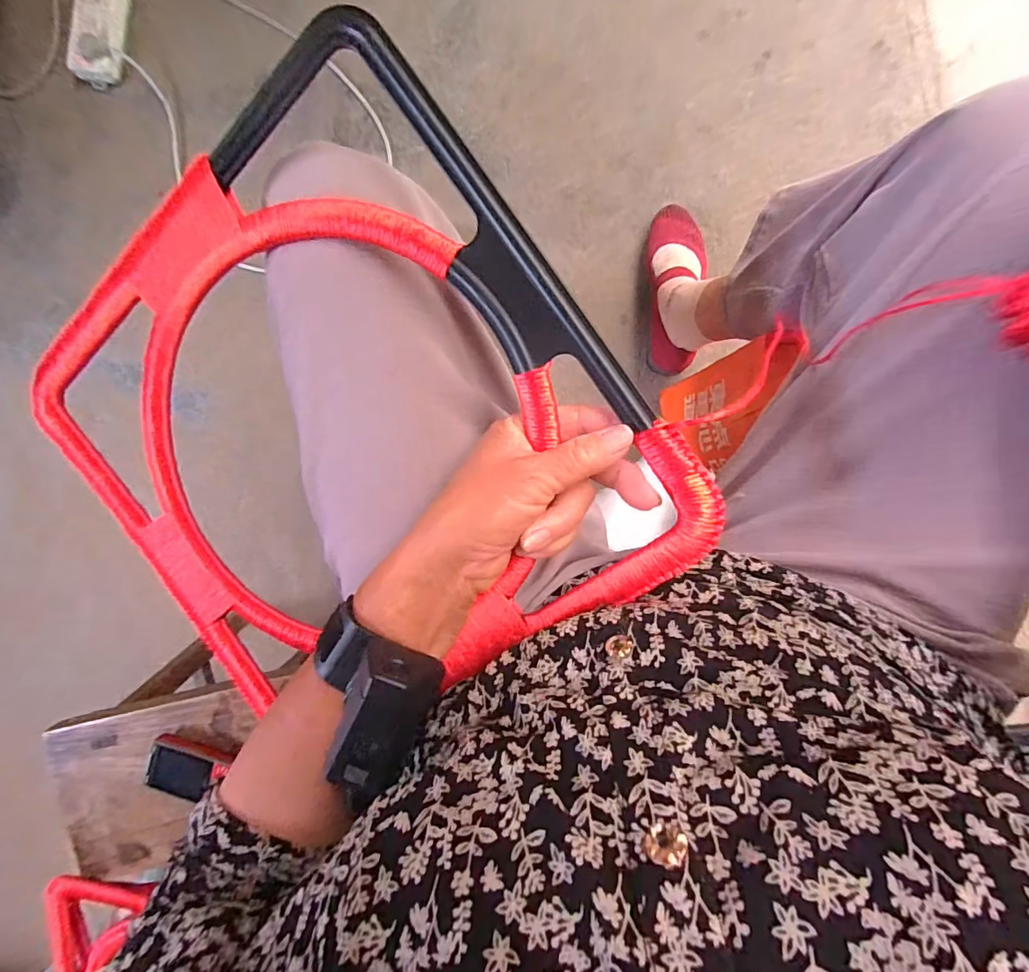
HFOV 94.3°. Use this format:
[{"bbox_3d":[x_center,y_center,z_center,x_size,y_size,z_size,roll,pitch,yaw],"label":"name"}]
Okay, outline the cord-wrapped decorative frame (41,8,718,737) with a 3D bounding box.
[{"bbox_3d":[-0.109,-0.021,0.290,0.341,0.018,0.326,-34,93,16],"label":"cord-wrapped decorative frame"}]

